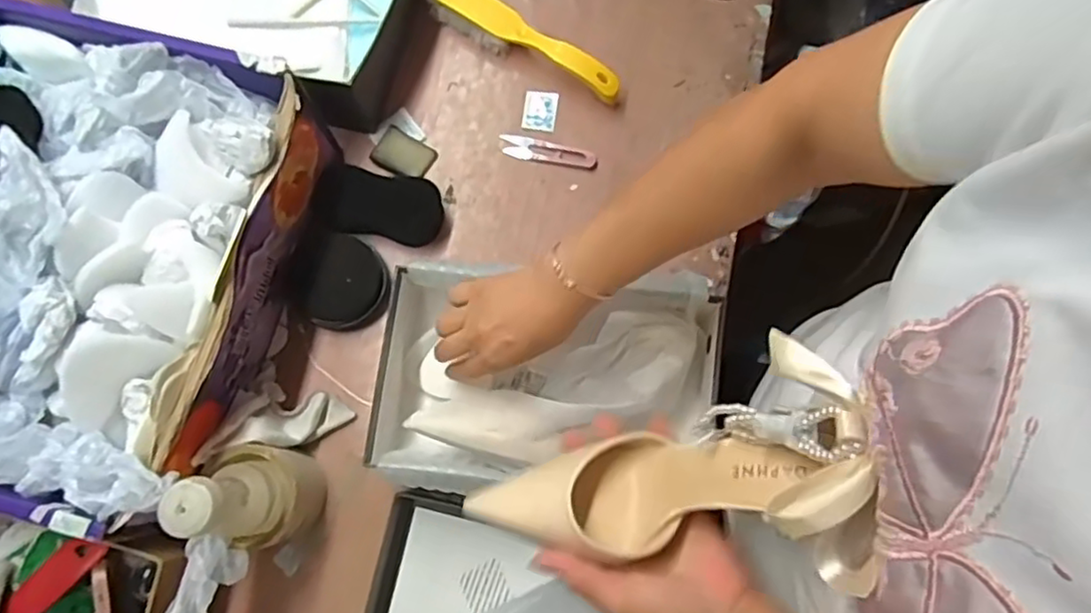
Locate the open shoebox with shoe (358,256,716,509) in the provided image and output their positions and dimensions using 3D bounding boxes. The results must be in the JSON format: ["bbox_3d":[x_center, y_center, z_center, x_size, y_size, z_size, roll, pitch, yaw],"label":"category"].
[{"bbox_3d":[-0.001,0.068,0.603,0.304,0.091,0.187,3,78,1],"label":"open shoebox with shoe"}]

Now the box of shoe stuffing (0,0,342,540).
[{"bbox_3d":[-0.400,-0.041,0.572,0.309,0.152,0.399,12,78,3],"label":"box of shoe stuffing"}]

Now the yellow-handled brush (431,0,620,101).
[{"bbox_3d":[-0.023,-0.287,0.717,0.229,0.030,0.043,33,80,7],"label":"yellow-handled brush"}]

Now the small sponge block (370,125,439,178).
[{"bbox_3d":[-0.151,-0.162,0.712,0.061,0.009,0.047,29,79,6],"label":"small sponge block"}]

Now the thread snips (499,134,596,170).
[{"bbox_3d":[0.004,-0.166,0.717,0.100,0.004,0.024,11,78,2],"label":"thread snips"}]

